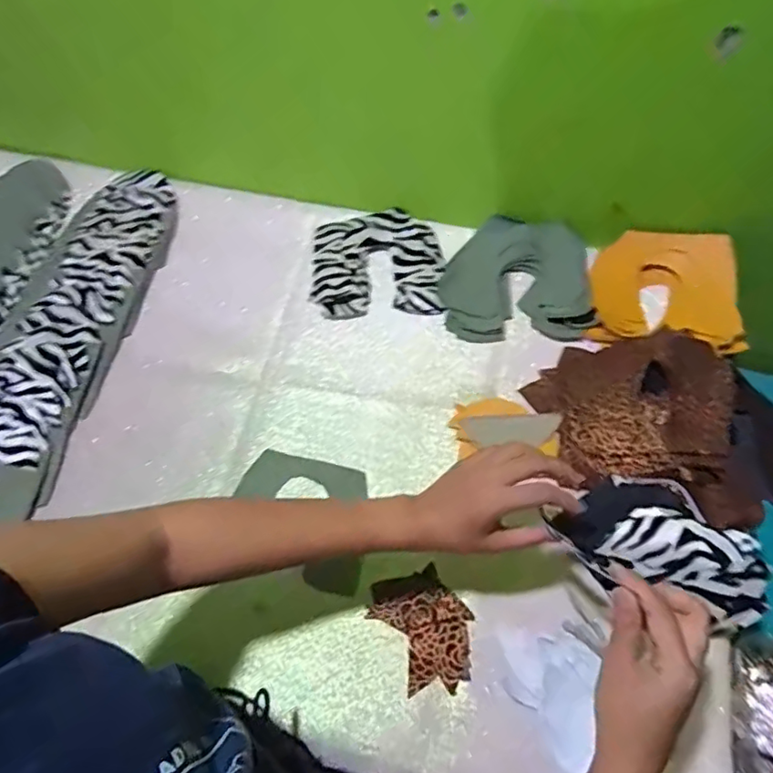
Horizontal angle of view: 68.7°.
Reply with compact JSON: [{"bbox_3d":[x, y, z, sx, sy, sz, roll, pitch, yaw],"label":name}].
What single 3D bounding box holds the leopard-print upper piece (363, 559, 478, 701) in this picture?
[{"bbox_3d":[0.038,0.228,0.536,0.080,0.007,0.110,-31,67,-14],"label":"leopard-print upper piece"}]

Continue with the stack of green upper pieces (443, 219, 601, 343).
[{"bbox_3d":[0.160,-0.133,0.698,0.175,0.032,0.165,4,64,2],"label":"stack of green upper pieces"}]

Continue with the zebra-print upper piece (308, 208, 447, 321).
[{"bbox_3d":[-0.013,-0.160,0.729,0.164,0.012,0.163,-3,63,-1],"label":"zebra-print upper piece"}]

